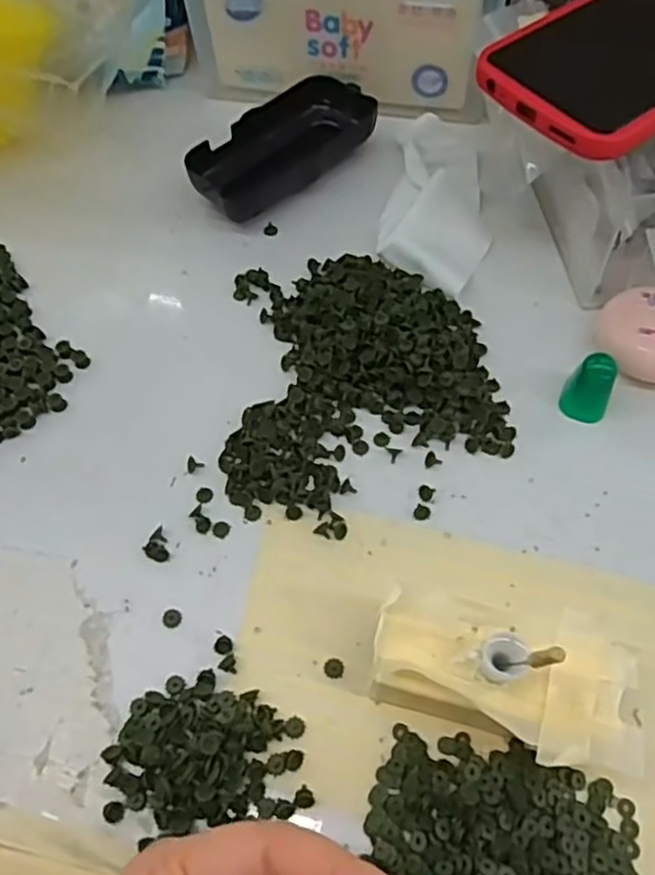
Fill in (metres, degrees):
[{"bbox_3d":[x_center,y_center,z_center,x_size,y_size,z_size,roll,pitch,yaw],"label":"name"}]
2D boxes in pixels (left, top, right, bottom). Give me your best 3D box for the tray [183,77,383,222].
[{"bbox_3d":[-0.026,-0.160,0.393,0.108,0.025,0.049,-37,66,-17],"label":"tray"}]

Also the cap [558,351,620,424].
[{"bbox_3d":[0.115,-0.022,0.307,0.019,0.028,0.017,30,66,17],"label":"cap"}]

